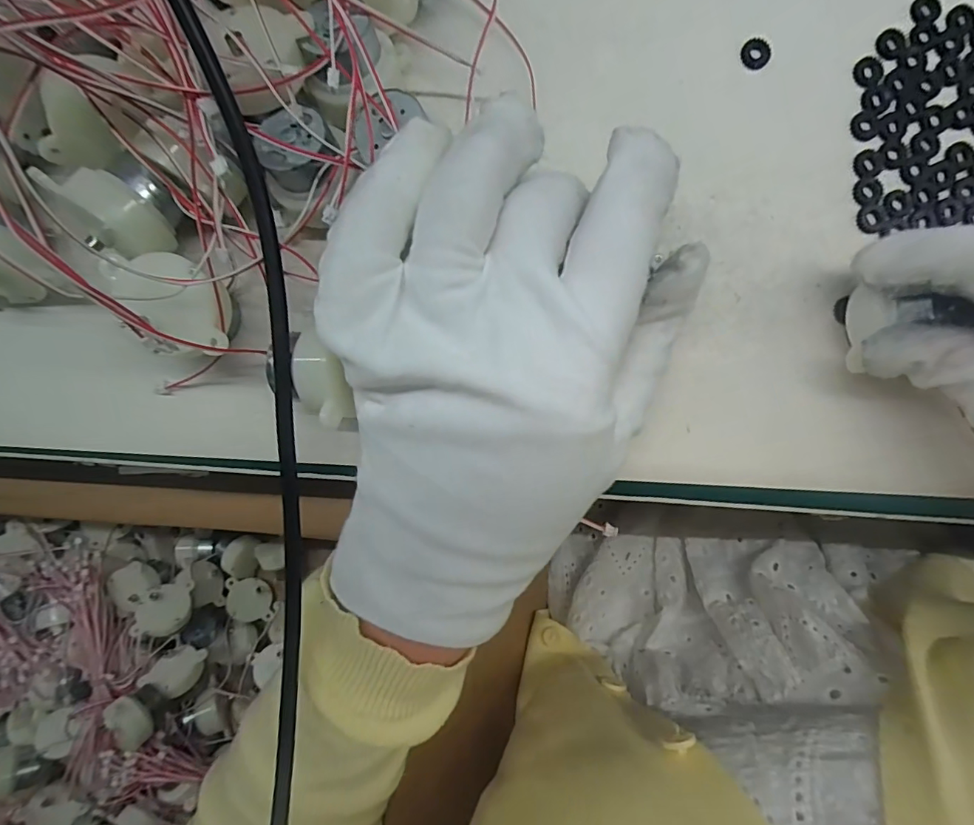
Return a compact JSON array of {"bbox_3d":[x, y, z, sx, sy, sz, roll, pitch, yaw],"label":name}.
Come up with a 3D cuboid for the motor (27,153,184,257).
[{"bbox_3d":[-0.118,-0.061,0.159,0.033,0.022,0.030,-37,101,-44],"label":"motor"}]

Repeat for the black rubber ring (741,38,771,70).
[{"bbox_3d":[0.100,-0.134,0.185,0.011,0.004,0.010,0,90,-2],"label":"black rubber ring"}]

